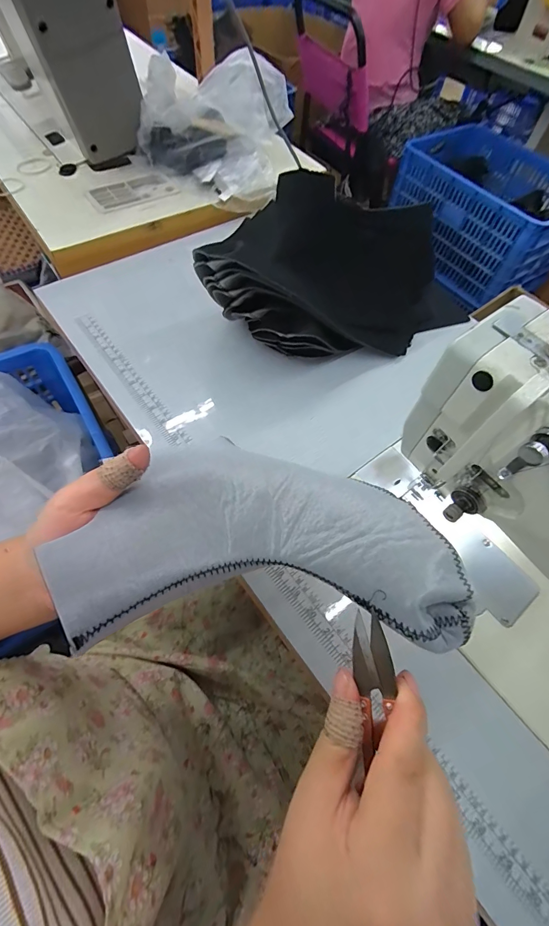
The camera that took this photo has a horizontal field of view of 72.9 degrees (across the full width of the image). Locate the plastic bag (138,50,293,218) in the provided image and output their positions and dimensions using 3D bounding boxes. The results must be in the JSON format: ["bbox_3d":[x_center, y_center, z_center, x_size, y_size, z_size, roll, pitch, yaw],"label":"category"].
[{"bbox_3d":[-0.112,-0.605,0.678,0.255,0.132,0.239,9,61,1],"label":"plastic bag"}]

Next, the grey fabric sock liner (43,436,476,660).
[{"bbox_3d":[-0.011,0.035,0.226,0.217,0.050,0.134,1,61,-3],"label":"grey fabric sock liner"}]

